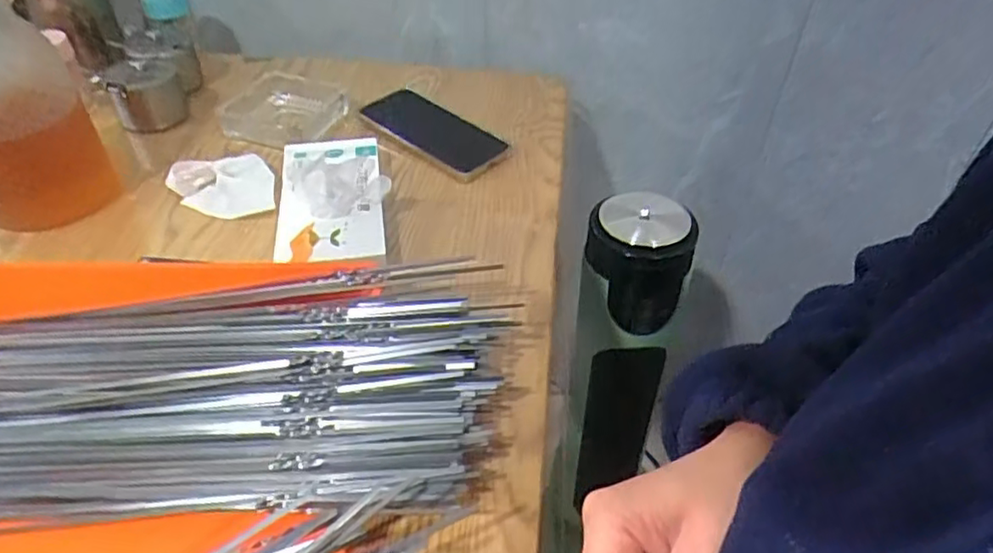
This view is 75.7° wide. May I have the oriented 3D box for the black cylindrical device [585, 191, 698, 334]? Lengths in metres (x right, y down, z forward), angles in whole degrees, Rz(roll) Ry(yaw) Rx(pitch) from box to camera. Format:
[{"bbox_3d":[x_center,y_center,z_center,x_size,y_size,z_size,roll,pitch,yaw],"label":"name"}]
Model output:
[{"bbox_3d":[0.163,-0.015,0.743,0.118,0.118,0.119,8,43,8],"label":"black cylindrical device"}]

